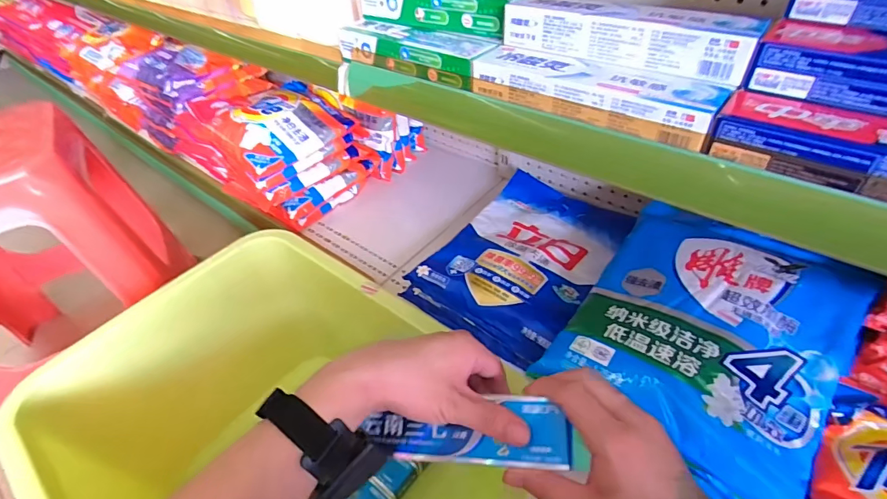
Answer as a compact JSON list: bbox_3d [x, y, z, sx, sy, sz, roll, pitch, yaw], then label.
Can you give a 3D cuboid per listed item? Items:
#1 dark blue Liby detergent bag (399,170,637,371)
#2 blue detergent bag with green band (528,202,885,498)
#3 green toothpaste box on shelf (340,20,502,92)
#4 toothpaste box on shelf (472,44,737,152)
[{"bbox_3d":[0.139,-0.006,0.692,0.234,0.066,0.353,25,52,28],"label":"dark blue Liby detergent bag"},{"bbox_3d":[0.301,0.088,0.497,0.261,0.069,0.294,28,53,31],"label":"blue detergent bag with green band"},{"bbox_3d":[-0.032,-0.210,0.463,0.185,0.031,0.049,26,52,29],"label":"green toothpaste box on shelf"},{"bbox_3d":[0.121,-0.136,0.367,0.199,0.032,0.055,26,52,29],"label":"toothpaste box on shelf"}]

